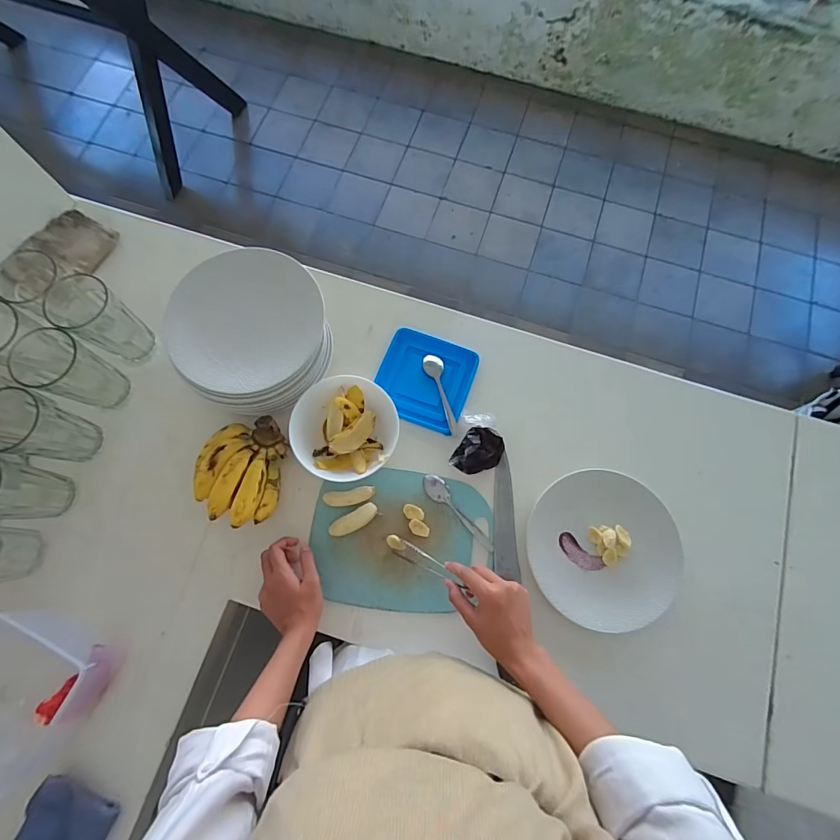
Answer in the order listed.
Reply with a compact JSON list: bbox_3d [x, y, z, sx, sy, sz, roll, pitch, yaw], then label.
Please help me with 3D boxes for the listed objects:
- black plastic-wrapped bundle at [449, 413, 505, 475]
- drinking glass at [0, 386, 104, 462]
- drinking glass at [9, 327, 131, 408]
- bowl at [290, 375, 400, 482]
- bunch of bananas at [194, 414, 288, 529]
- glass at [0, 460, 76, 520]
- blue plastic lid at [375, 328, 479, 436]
[{"bbox_3d":[0.085,0.034,0.590,0.064,0.034,0.085,19,75,4],"label":"black plastic-wrapped bundle"},{"bbox_3d":[-0.492,0.008,0.549,0.076,0.120,0.076,8,75,1],"label":"drinking glass"},{"bbox_3d":[-0.471,-0.070,0.572,0.084,0.114,0.076,20,76,4],"label":"drinking glass"},{"bbox_3d":[-0.101,0.010,0.587,0.135,0.048,0.143,0,75,-1],"label":"bowl"},{"bbox_3d":[-0.239,0.064,0.557,0.103,0.058,0.135,6,75,1],"label":"bunch of bananas"},{"bbox_3d":[-0.508,0.083,0.523,0.079,0.117,0.073,0,75,-1],"label":"glass"},{"bbox_3d":[0.007,-0.061,0.634,0.135,0.009,0.140,21,73,5],"label":"blue plastic lid"}]

